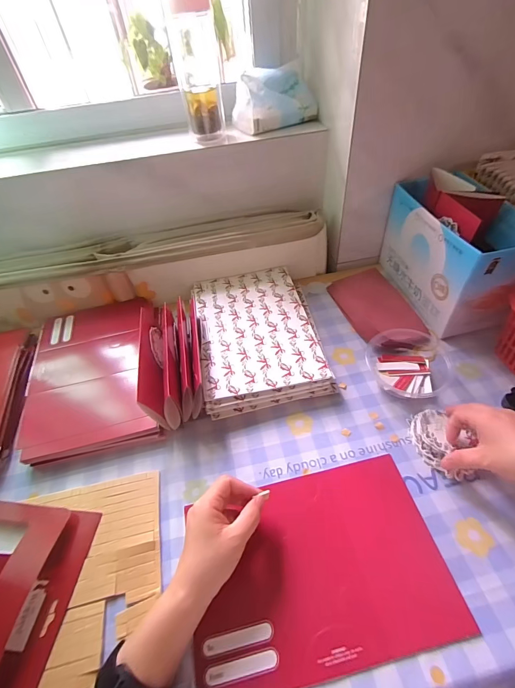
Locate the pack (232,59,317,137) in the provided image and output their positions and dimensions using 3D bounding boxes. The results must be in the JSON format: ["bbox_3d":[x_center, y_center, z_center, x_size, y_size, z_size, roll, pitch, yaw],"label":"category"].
[{"bbox_3d":[0.030,-0.434,0.587,0.146,0.075,0.089,-21,51,-13],"label":"pack"}]

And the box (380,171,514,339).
[{"bbox_3d":[0.314,-0.150,0.543,0.121,0.145,0.221,-10,49,-4],"label":"box"}]

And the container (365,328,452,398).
[{"bbox_3d":[0.228,0.026,0.484,0.122,0.039,0.101,-8,49,-2],"label":"container"}]

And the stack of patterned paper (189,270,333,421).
[{"bbox_3d":[0.003,-0.020,0.546,0.192,0.045,0.267,-11,49,-5],"label":"stack of patterned paper"}]

